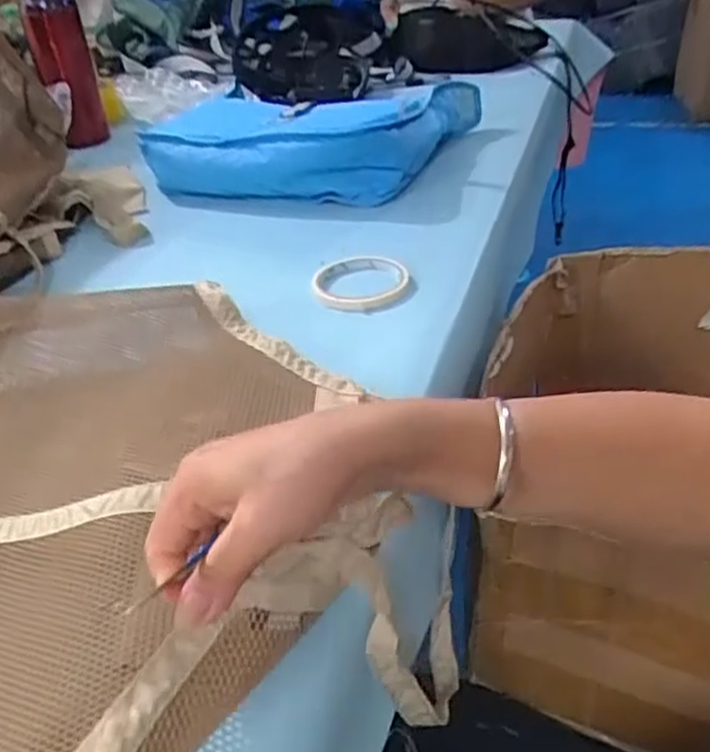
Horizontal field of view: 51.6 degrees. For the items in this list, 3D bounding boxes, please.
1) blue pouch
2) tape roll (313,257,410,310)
[{"bbox_3d":[-0.049,-0.306,0.943,0.394,0.084,0.261,2,35,10],"label":"blue pouch"},{"bbox_3d":[0.005,-0.088,0.692,0.087,0.017,0.087,-4,34,2],"label":"tape roll"}]

